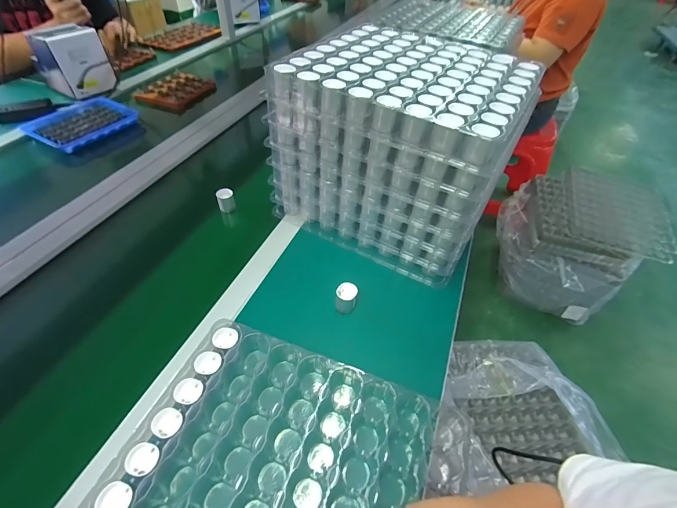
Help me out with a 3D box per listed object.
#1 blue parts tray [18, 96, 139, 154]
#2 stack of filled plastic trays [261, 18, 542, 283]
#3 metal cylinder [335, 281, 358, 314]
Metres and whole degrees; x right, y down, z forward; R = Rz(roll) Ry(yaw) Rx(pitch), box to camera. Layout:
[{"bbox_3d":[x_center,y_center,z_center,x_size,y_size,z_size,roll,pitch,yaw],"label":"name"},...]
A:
[{"bbox_3d":[-0.638,-0.333,0.855,0.186,0.022,0.213,27,50,20],"label":"blue parts tray"},{"bbox_3d":[0.103,-0.183,0.589,0.335,0.257,0.292,26,50,19],"label":"stack of filled plastic trays"},{"bbox_3d":[0.011,0.064,0.501,0.030,0.036,0.030,5,46,1],"label":"metal cylinder"}]

